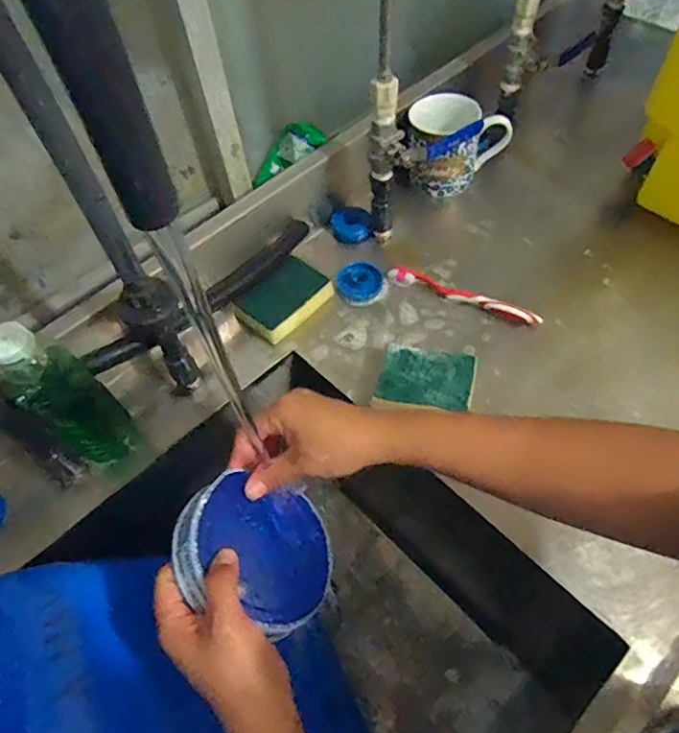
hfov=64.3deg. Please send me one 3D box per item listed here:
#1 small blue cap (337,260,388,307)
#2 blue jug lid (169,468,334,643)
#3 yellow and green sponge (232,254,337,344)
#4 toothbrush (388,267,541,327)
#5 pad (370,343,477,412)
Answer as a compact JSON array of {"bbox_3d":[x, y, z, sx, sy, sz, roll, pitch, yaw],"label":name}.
[{"bbox_3d":[0.026,-0.101,0.658,0.056,0.015,0.063,-26,58,-12],"label":"small blue cap"},{"bbox_3d":[-0.061,0.135,0.403,0.118,0.024,0.102,33,43,-16],"label":"blue jug lid"},{"bbox_3d":[-0.064,-0.080,0.640,0.102,0.027,0.079,-37,61,-19],"label":"yellow and green sponge"},{"bbox_3d":[0.145,-0.084,0.634,0.180,0.015,0.026,21,60,17],"label":"toothbrush"},{"bbox_3d":[0.090,0.019,0.566,0.093,0.028,0.075,11,58,11],"label":"pad"}]

